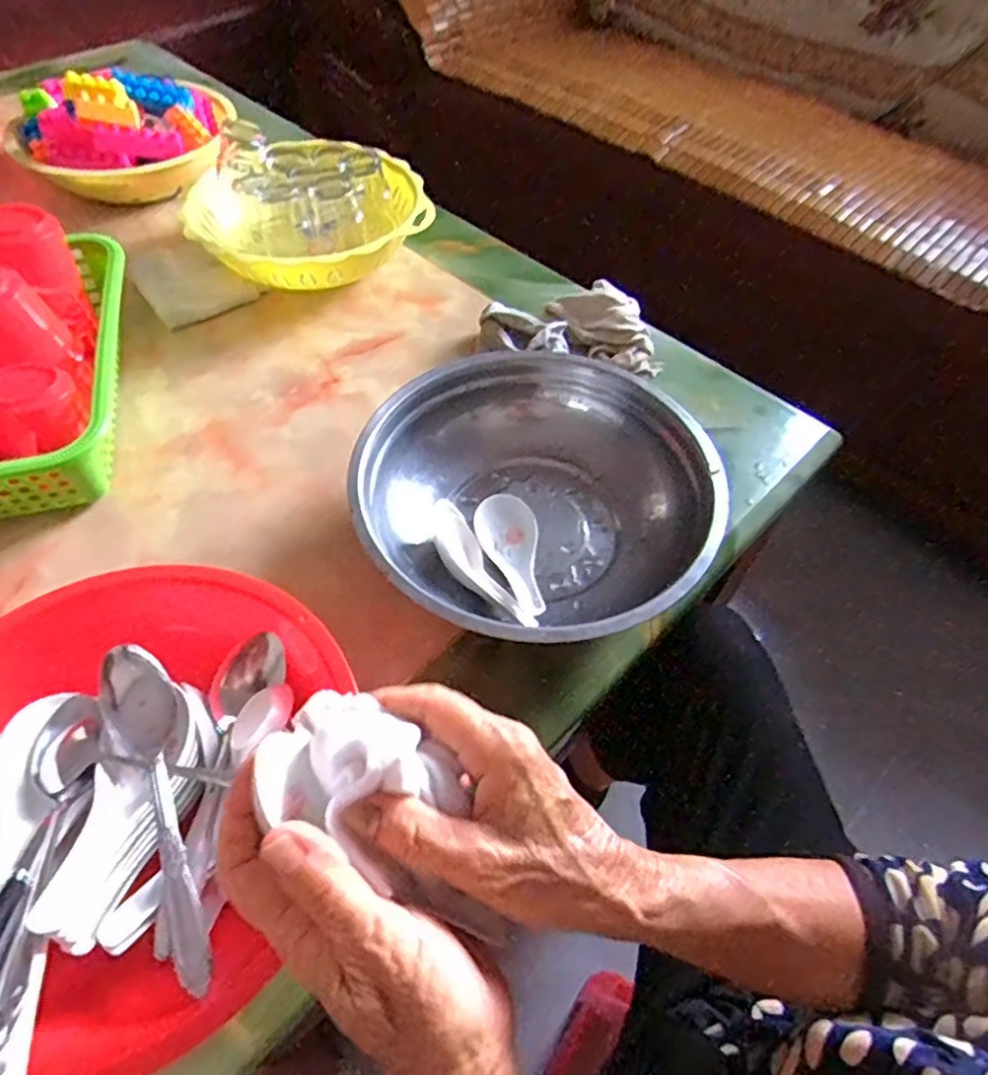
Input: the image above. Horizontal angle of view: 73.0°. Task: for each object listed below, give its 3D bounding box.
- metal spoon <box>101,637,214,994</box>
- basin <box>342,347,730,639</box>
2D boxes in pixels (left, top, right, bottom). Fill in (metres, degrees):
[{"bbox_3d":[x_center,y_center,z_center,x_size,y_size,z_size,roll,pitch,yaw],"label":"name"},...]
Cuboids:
[{"bbox_3d":[-0.170,0.139,0.344,0.034,0.025,0.168,-19,70,-15],"label":"metal spoon"},{"bbox_3d":[0.034,-0.025,0.496,0.252,0.077,0.238,1,54,-1],"label":"basin"}]

